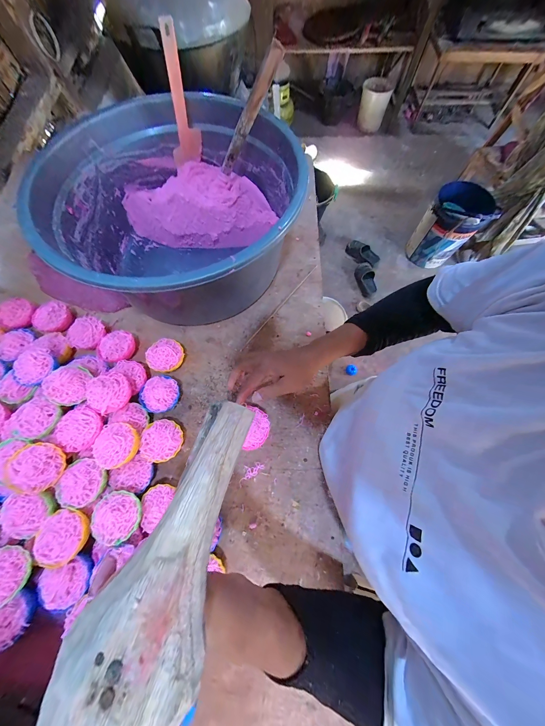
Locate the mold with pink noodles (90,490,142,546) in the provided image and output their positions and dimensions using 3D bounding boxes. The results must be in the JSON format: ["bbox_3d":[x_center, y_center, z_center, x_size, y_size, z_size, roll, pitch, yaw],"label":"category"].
[{"bbox_3d":[-0.208,0.204,0.321,0.064,0.018,0.057,18,73,7],"label":"mold with pink noodles"}]

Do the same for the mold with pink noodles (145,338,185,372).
[{"bbox_3d":[-0.187,-0.011,0.431,0.060,0.035,0.059,0,72,1],"label":"mold with pink noodles"}]

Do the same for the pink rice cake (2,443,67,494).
[{"bbox_3d":[-0.316,0.139,0.324,0.061,0.025,0.059,-2,71,-3],"label":"pink rice cake"}]

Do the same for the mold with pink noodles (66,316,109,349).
[{"bbox_3d":[-0.334,-0.050,0.447,0.066,0.030,0.060,0,72,1],"label":"mold with pink noodles"}]

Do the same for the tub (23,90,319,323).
[{"bbox_3d":[-0.158,-0.251,0.442,0.383,0.186,0.396,0,72,1],"label":"tub"}]

